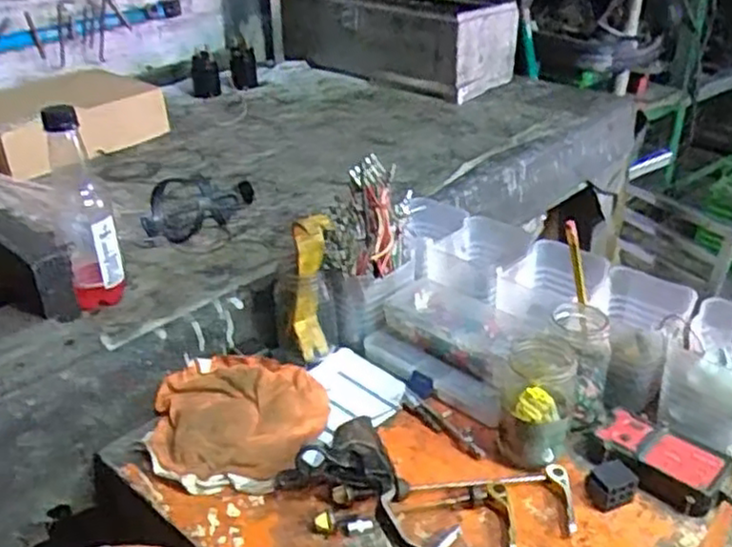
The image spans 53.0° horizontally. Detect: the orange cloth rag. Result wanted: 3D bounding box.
[{"bbox_3d":[-0.121,0.136,0.682,0.157,0.028,0.154,-1,32,1],"label":"orange cloth rag"}]

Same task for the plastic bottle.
[{"bbox_3d":[-0.275,-0.060,0.710,0.049,0.187,0.060,-15,34,-21],"label":"plastic bottle"}]

